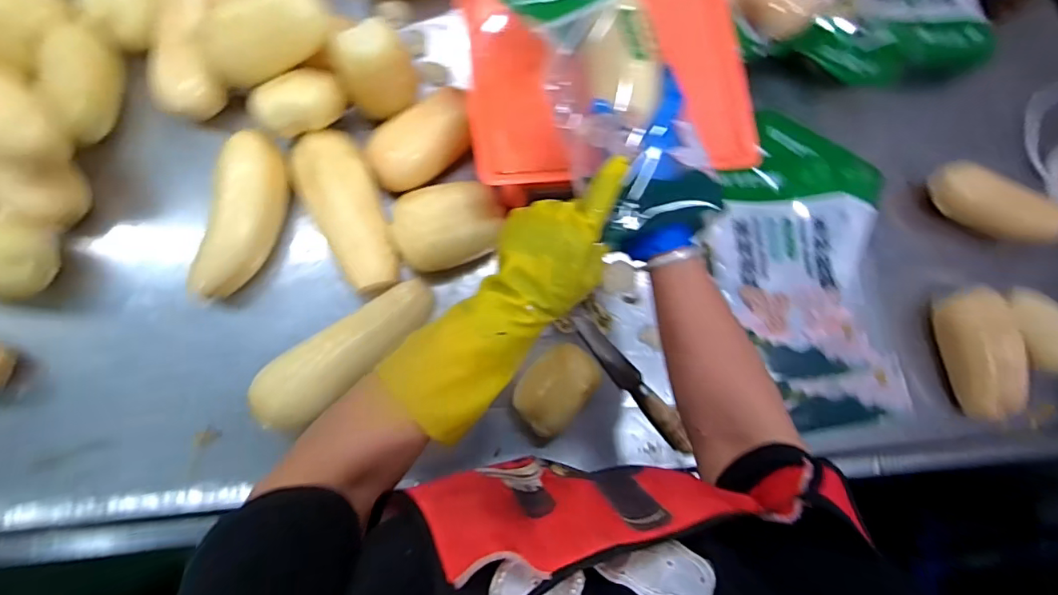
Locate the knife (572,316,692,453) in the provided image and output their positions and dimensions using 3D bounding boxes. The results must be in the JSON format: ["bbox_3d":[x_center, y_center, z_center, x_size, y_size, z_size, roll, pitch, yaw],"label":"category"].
[{"bbox_3d":[0.122,0.099,0.597,0.028,0.020,0.195,-40,90,-13],"label":"knife"}]

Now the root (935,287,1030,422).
[{"bbox_3d":[0.566,0.070,0.629,0.061,0.061,0.158,-8,83,-11],"label":"root"}]

